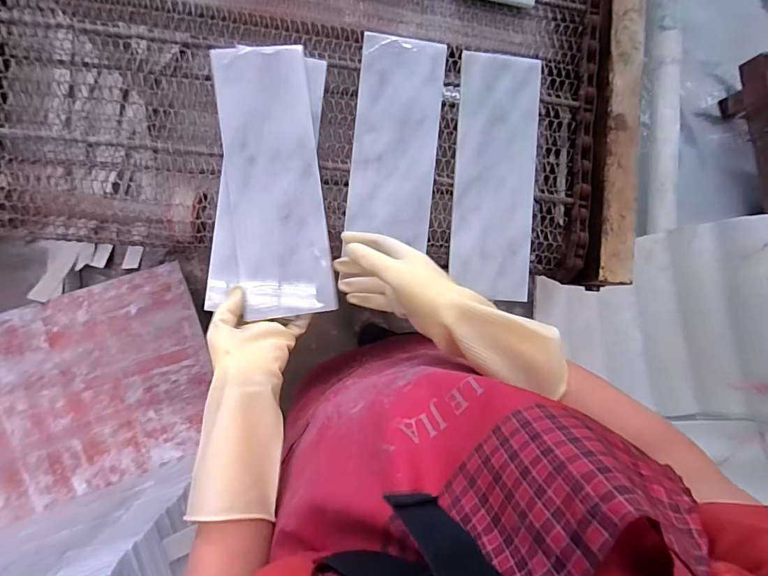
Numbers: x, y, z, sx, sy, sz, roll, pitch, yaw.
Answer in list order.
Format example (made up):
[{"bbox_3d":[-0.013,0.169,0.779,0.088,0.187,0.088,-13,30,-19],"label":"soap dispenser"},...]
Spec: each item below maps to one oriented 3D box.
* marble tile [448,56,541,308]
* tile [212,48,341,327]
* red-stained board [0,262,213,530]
[{"bbox_3d":[0.147,-0.147,0.554,0.109,0.016,0.314,3,88,-7],"label":"marble tile"},{"bbox_3d":[-0.129,-0.126,0.507,0.106,0.015,0.315,-8,89,-8],"label":"tile"},{"bbox_3d":[-0.940,0.321,0.996,1.059,0.054,0.469,-18,86,-3],"label":"red-stained board"}]

